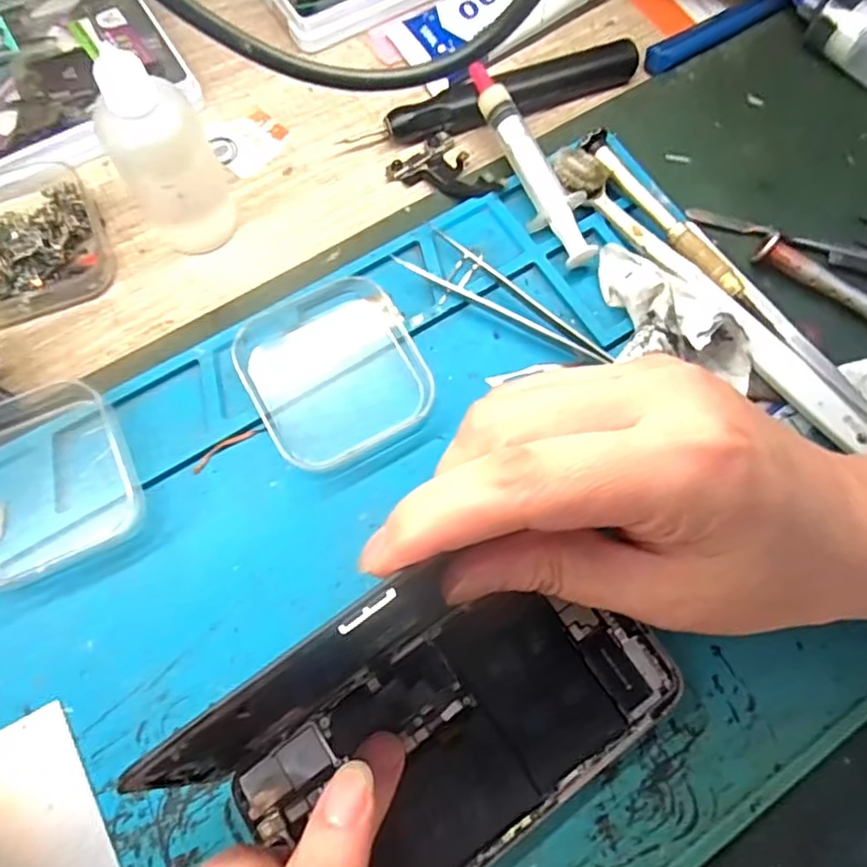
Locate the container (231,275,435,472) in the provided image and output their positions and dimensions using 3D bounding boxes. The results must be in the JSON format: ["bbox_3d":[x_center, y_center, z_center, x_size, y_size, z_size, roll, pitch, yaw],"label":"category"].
[{"bbox_3d":[-0.038,-0.027,0.236,0.065,0.019,0.070,-27,75,-10],"label":"container"}]

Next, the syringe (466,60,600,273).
[{"bbox_3d":[0.043,-0.118,0.265,0.021,0.015,0.102,-23,75,-9],"label":"syringe"}]

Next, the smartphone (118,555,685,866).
[{"bbox_3d":[0.007,0.083,0.171,0.137,0.071,0.083,-33,76,-12],"label":"smartphone"}]

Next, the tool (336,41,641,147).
[{"bbox_3d":[0.031,-0.155,0.282,0.139,0.020,0.016,-20,74,-8],"label":"tool"}]

